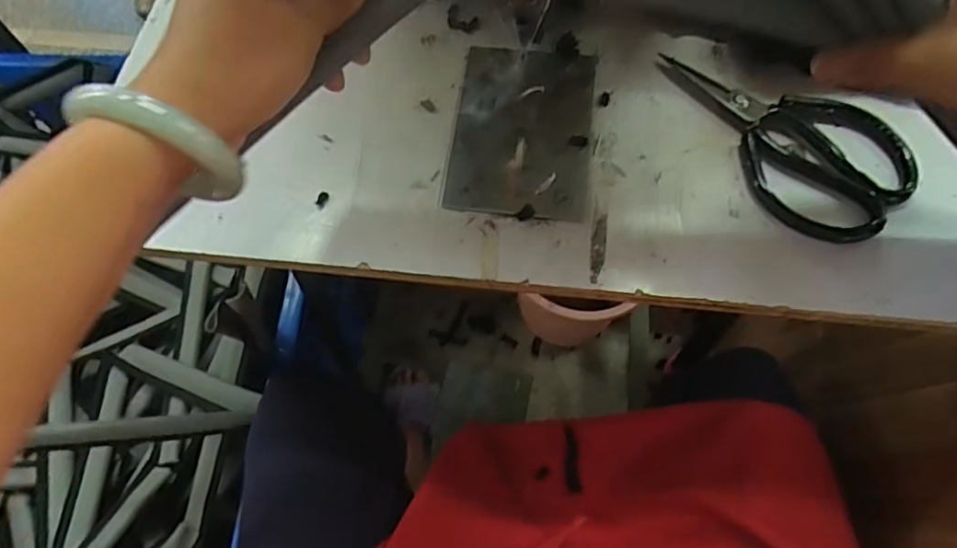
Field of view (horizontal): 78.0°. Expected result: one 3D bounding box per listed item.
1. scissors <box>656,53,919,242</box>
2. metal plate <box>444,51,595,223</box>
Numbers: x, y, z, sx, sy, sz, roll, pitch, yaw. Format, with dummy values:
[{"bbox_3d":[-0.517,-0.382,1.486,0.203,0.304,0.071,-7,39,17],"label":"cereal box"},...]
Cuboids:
[{"bbox_3d":[0.206,-0.099,0.396,0.094,0.014,0.175,-28,68,-12],"label":"scissors"},{"bbox_3d":[0.031,-0.102,0.405,0.091,0.004,0.137,6,65,4],"label":"metal plate"}]

